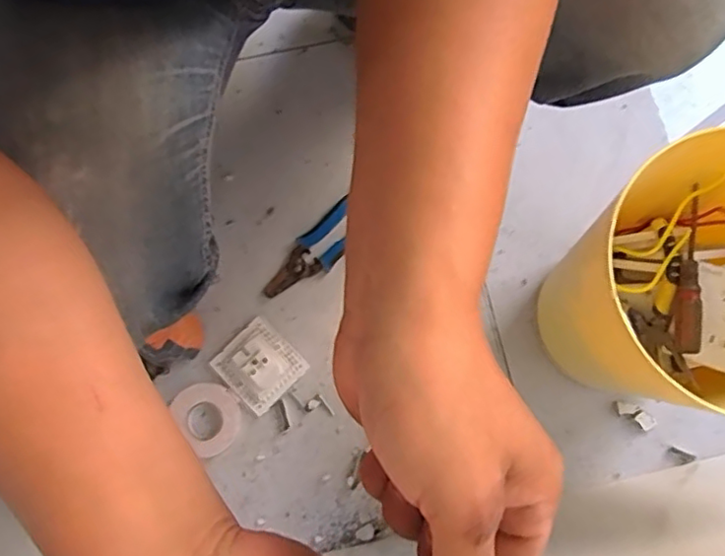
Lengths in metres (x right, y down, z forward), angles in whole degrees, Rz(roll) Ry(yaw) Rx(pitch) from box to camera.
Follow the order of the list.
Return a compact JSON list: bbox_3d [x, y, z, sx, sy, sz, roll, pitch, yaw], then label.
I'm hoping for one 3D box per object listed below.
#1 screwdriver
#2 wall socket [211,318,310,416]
[{"bbox_3d":[0.300,-0.007,0.554,0.020,0.025,0.149,5,79,0],"label":"screwdriver"},{"bbox_3d":[-0.121,0.102,0.709,0.086,0.024,0.080,44,82,7],"label":"wall socket"}]

